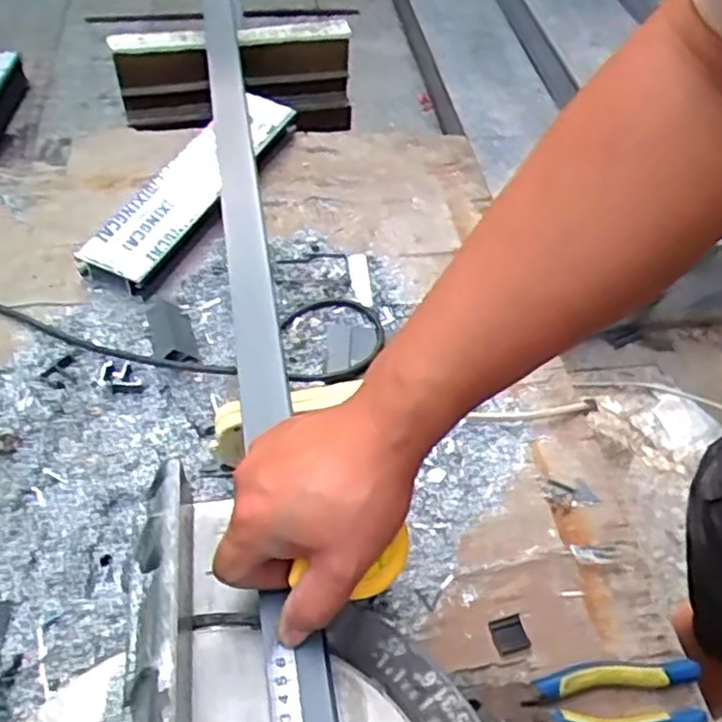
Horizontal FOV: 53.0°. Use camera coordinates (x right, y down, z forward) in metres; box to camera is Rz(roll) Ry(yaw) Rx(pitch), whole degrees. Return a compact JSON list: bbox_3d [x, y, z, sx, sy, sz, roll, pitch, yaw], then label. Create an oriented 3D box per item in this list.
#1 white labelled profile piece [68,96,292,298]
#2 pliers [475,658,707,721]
[{"bbox_3d":[-0.188,-0.203,0.833,0.092,0.036,0.340,19,54,12],"label":"white labelled profile piece"},{"bbox_3d":[0.162,0.243,0.511,0.158,0.018,0.049,-2,52,-3],"label":"pliers"}]

